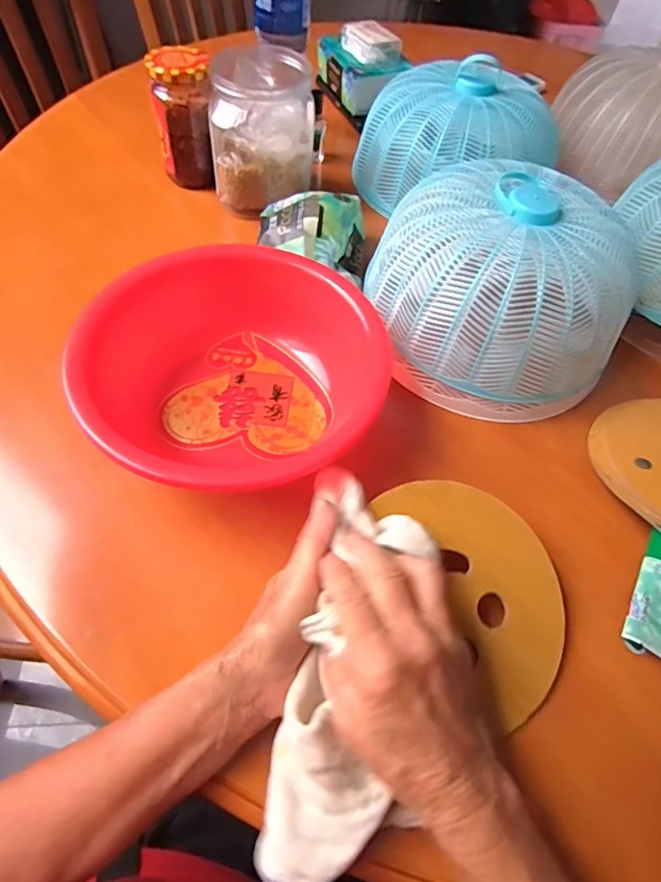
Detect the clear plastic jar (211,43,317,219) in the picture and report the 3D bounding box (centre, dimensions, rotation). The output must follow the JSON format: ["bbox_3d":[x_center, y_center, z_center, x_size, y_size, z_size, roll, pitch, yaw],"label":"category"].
[{"bbox_3d":[-0.071,-0.331,0.561,0.106,0.126,0.104,1,56,-4],"label":"clear plastic jar"}]

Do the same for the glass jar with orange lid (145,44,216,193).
[{"bbox_3d":[-0.162,-0.350,0.582,0.062,0.131,0.071,-7,57,-9],"label":"glass jar with orange lid"}]

